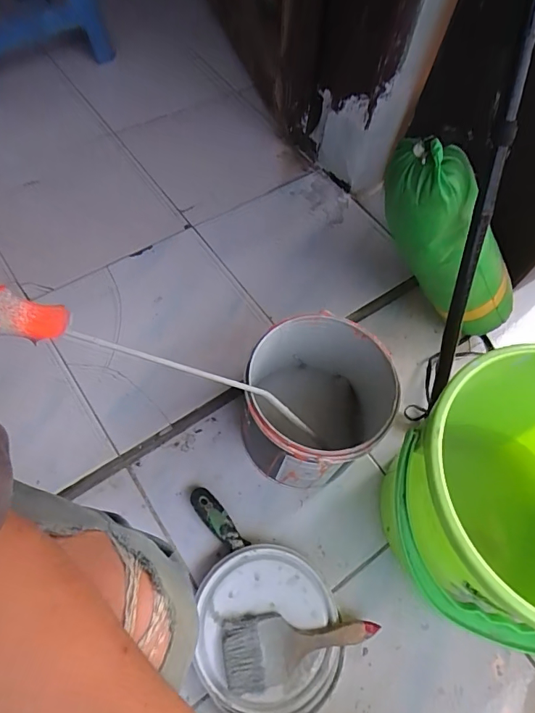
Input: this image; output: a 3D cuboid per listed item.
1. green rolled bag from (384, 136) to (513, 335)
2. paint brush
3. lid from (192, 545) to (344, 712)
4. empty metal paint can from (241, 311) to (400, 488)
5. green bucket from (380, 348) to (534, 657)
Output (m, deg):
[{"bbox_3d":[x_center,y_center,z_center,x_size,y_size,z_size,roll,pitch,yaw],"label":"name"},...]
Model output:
[{"bbox_3d":[0.259,-0.139,0.647,0.111,0.344,0.097,-5,53,40],"label":"green rolled bag"},{"bbox_3d":[0.039,0.329,0.526,0.174,0.016,0.070,-5,62,-7],"label":"paint brush"},{"bbox_3d":[0.001,0.322,0.543,0.165,0.022,0.177,4,61,-7],"label":"lid"},{"bbox_3d":[0.060,0.070,0.606,0.165,0.188,0.172,2,62,-3],"label":"empty metal paint can"},{"bbox_3d":[0.274,0.181,0.555,0.259,0.290,0.276,2,62,-3],"label":"green bucket"}]

